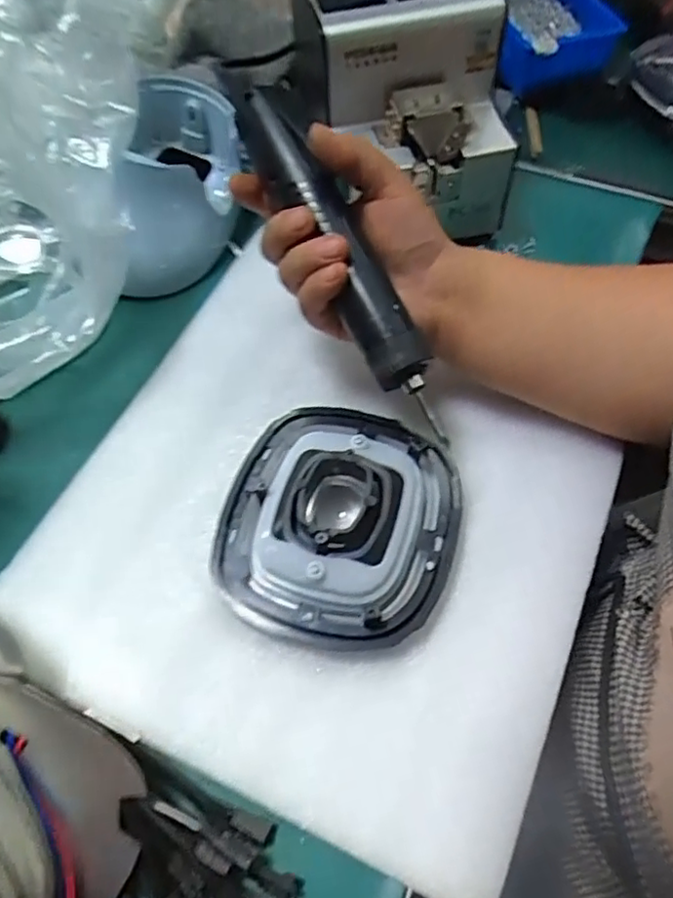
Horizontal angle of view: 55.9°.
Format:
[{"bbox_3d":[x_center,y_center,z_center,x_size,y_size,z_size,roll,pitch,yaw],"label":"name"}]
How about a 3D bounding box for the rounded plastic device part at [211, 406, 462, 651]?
[{"bbox_3d":[0.002,0.036,0.359,0.131,0.036,0.144,-2,60,3],"label":"rounded plastic device part"}]

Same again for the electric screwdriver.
[{"bbox_3d":[-0.004,-0.121,0.354,0.034,0.040,0.244,-25,78,-10],"label":"electric screwdriver"}]

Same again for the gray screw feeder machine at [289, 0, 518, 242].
[{"bbox_3d":[0.045,-0.267,0.470,0.129,0.127,0.170,-10,60,-2],"label":"gray screw feeder machine"}]

